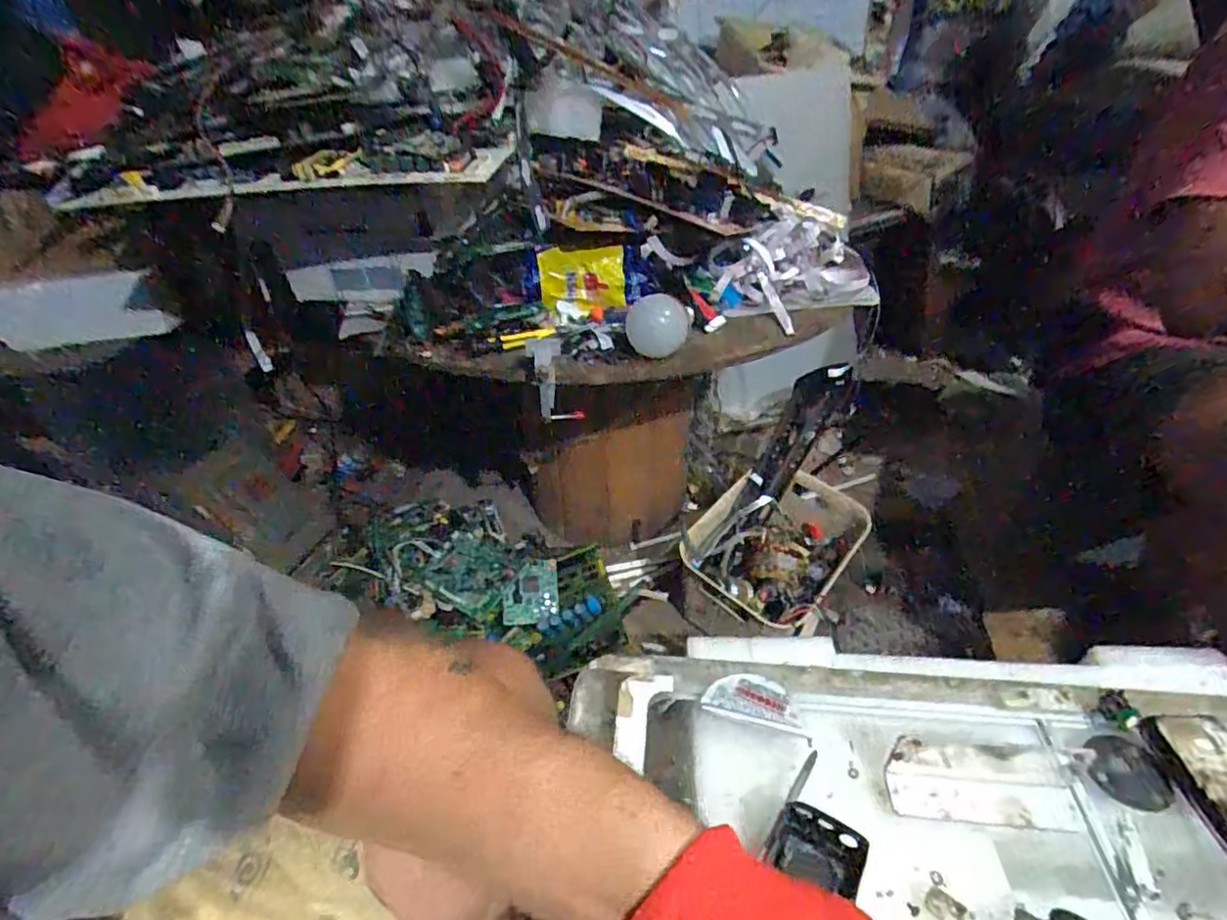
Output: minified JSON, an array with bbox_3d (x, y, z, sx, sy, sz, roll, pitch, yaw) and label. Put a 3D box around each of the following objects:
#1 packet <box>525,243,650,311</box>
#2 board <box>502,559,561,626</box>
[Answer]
[{"bbox_3d":[-0.031,-0.213,0.717,0.145,0.061,0.042,-6,36,-4],"label":"packet"},{"bbox_3d":[-0.125,0.198,0.926,0.081,0.014,0.094,-4,66,-3],"label":"board"}]

